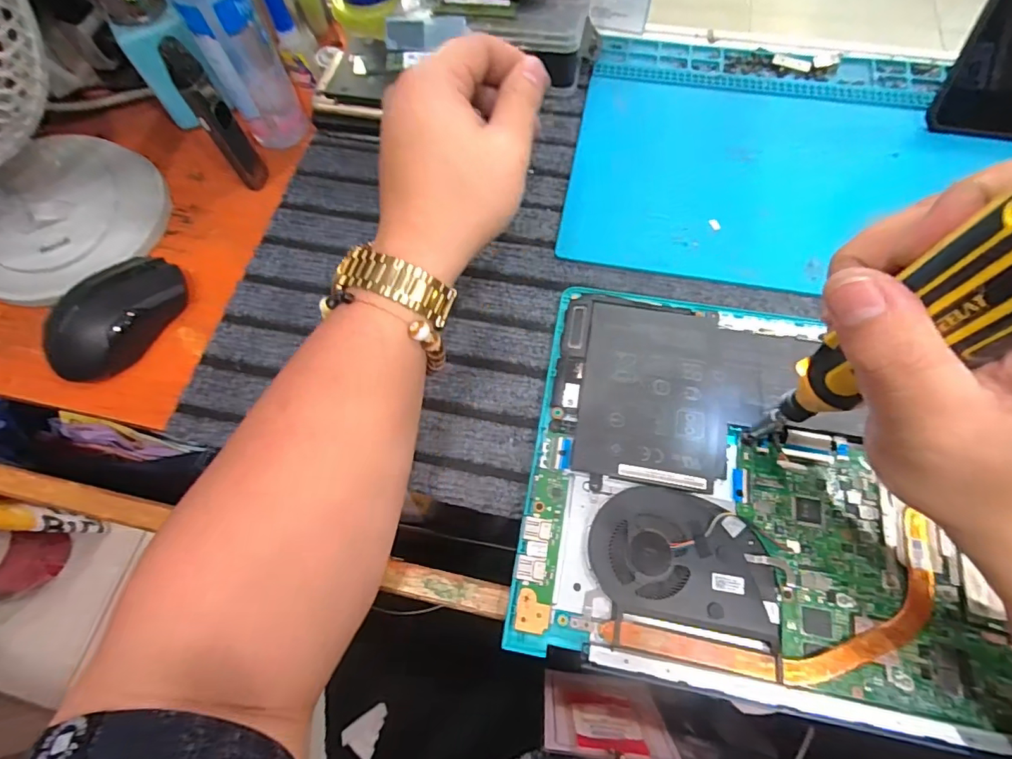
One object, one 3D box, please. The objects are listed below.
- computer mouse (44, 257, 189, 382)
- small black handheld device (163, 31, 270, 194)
[{"bbox_3d":[-0.269,-0.046,0.332,0.053,0.035,0.098,12,68,8],"label":"computer mouse"},{"bbox_3d":[-0.208,-0.187,0.350,0.021,0.106,0.020,-26,68,-8],"label":"small black handheld device"}]

